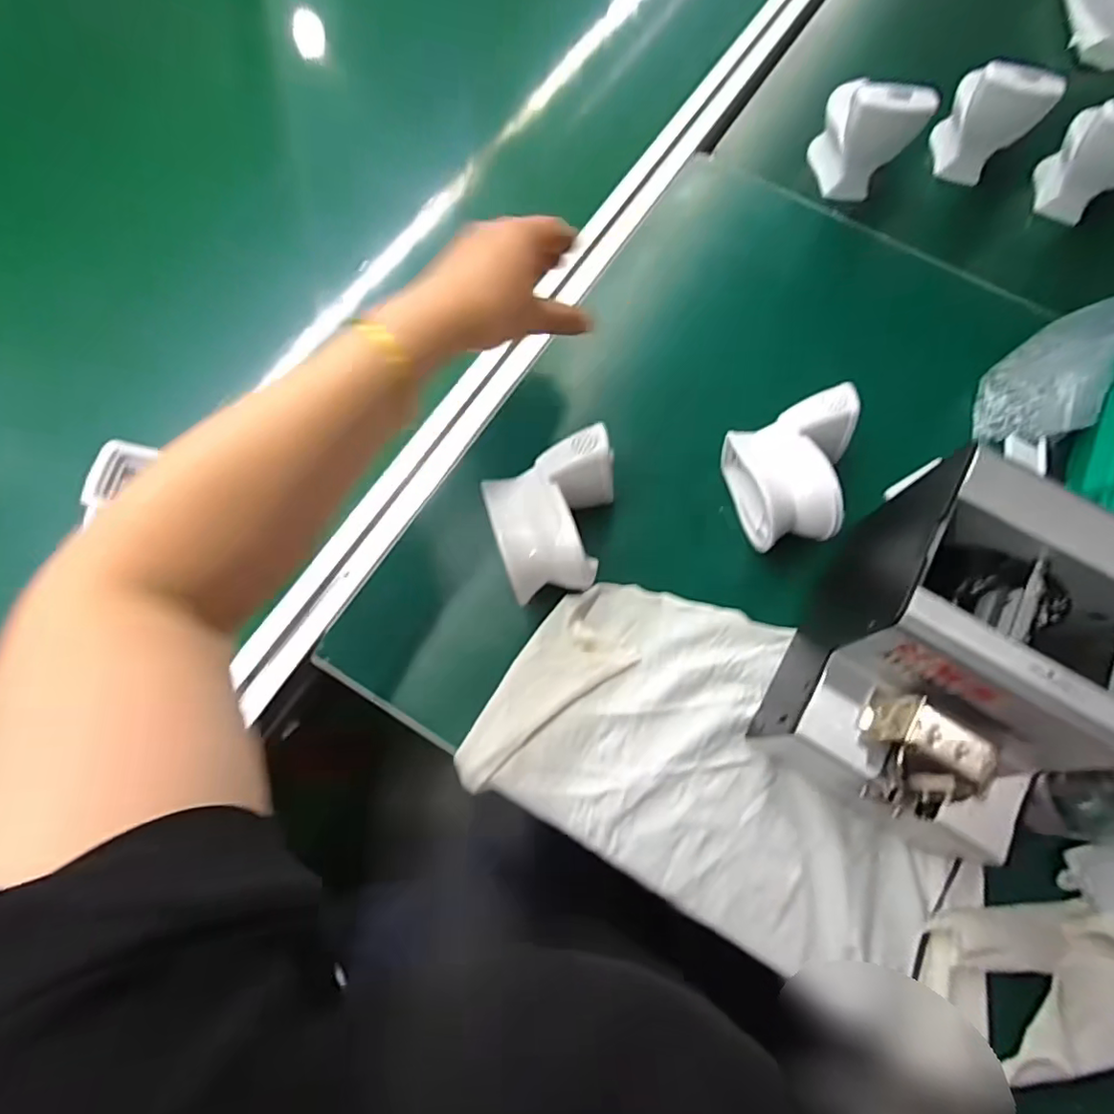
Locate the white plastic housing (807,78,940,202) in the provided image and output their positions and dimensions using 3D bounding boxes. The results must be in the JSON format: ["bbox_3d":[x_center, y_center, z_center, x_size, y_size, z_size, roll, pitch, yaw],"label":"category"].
[{"bbox_3d":[0.289,-0.401,0.549,0.062,0.101,0.081,4,68,-1],"label":"white plastic housing"}]

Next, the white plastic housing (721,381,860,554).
[{"bbox_3d":[0.179,-0.058,0.440,0.093,0.081,0.103,-11,69,-7],"label":"white plastic housing"}]

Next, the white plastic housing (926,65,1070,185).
[{"bbox_3d":[0.416,-0.420,0.563,0.077,0.096,0.071,27,70,8],"label":"white plastic housing"}]

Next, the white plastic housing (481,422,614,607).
[{"bbox_3d":[0.003,-0.025,0.412,0.096,0.064,0.102,-14,70,-8],"label":"white plastic housing"}]

